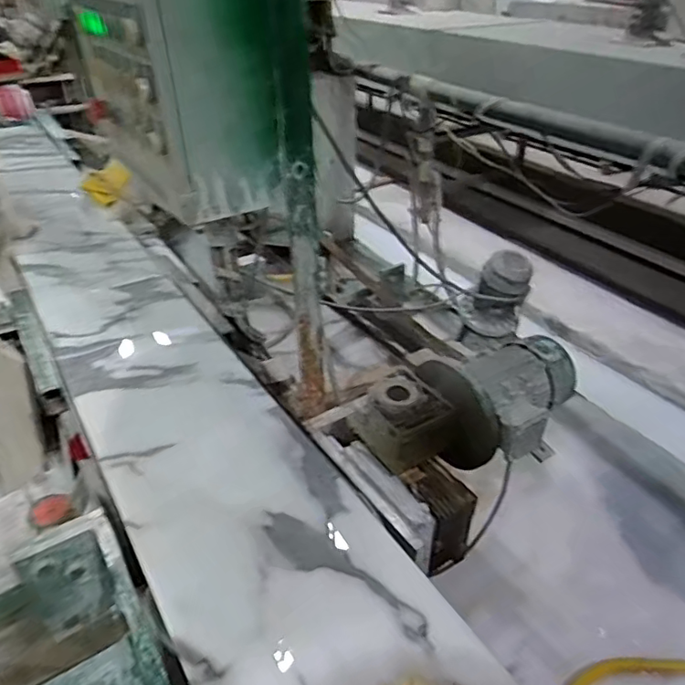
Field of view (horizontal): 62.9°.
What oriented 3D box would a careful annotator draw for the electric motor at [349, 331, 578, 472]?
[{"bbox_3d":[0.225,0.109,0.957,0.398,0.180,0.185,-15,37,-10],"label":"electric motor"}]

